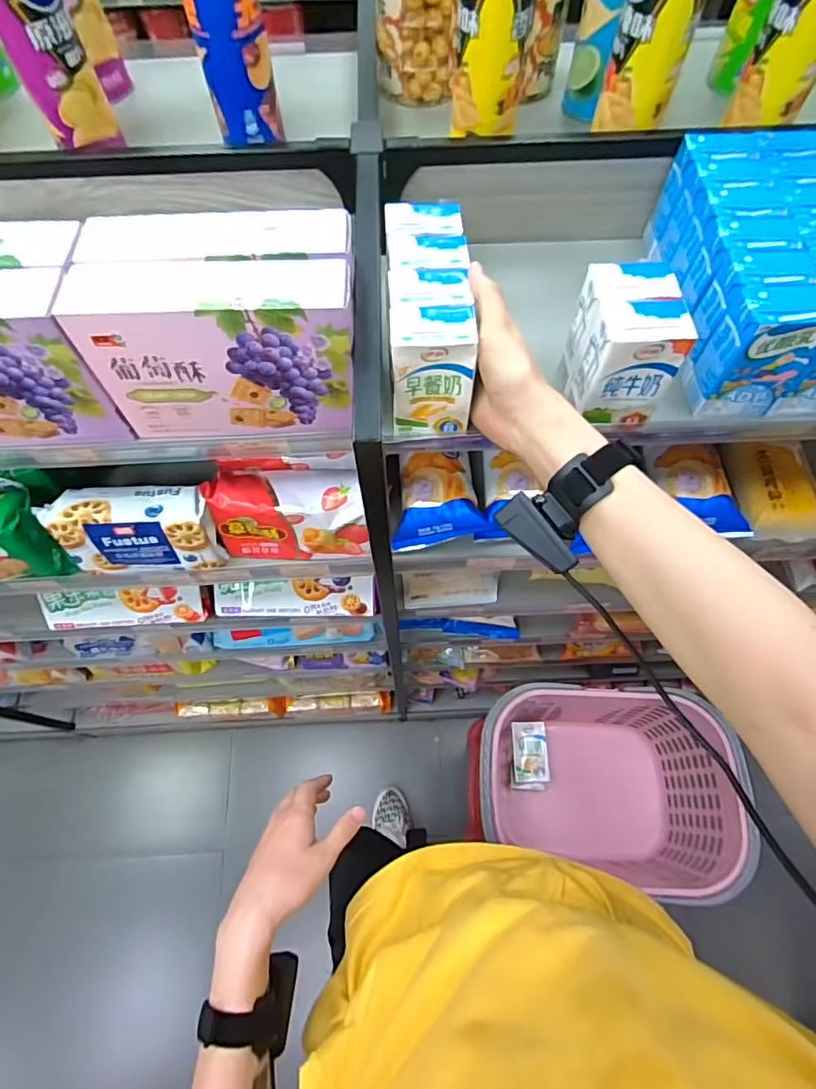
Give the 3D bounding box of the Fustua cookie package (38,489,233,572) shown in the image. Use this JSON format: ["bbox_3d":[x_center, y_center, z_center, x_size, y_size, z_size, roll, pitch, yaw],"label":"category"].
[{"bbox_3d":[-0.285,-0.018,0.578,0.152,0.084,0.063,-2,65,-1],"label":"Fustua cookie package"}]

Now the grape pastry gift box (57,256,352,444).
[{"bbox_3d":[-0.141,-0.154,0.433,0.198,0.130,0.065,1,65,1],"label":"grape pastry gift box"}]

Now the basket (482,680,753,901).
[{"bbox_3d":[0.333,0.424,0.986,0.410,0.253,0.306,8,65,4],"label":"basket"}]

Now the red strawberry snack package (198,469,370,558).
[{"bbox_3d":[-0.124,-0.038,0.587,0.159,0.097,0.071,1,65,1],"label":"red strawberry snack package"}]

